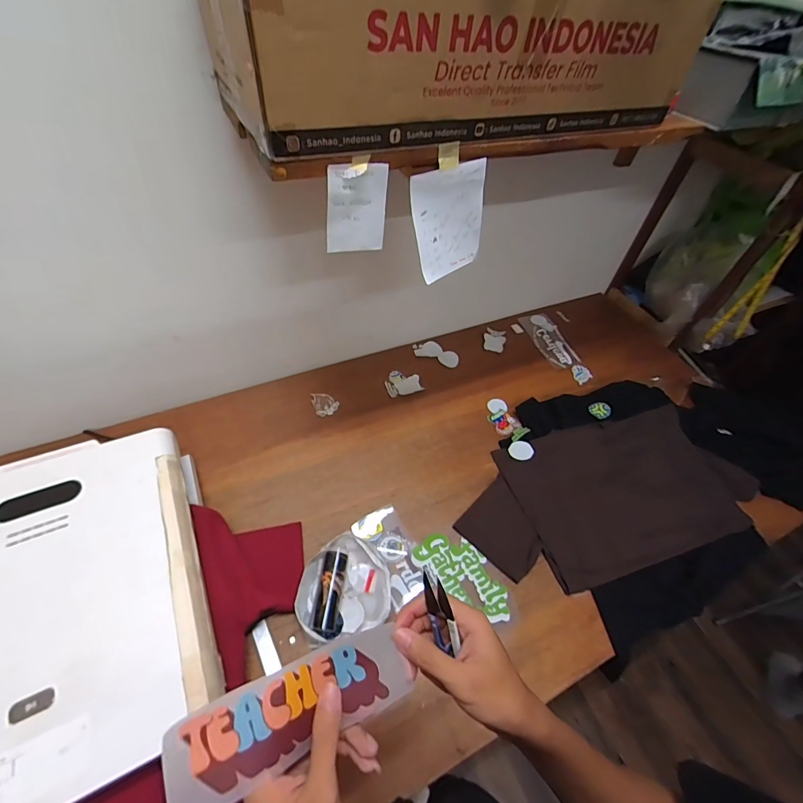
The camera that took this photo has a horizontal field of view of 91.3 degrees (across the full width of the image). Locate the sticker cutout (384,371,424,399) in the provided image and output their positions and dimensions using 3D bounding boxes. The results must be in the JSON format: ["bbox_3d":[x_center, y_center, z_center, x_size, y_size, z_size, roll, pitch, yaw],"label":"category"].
[{"bbox_3d":[0.003,-0.056,1.115,0.098,0.006,0.086,-16,59,-12],"label":"sticker cutout"}]

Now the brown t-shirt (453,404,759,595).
[{"bbox_3d":[0.501,0.208,0.933,0.727,0.054,0.337,-11,54,-13],"label":"brown t-shirt"}]

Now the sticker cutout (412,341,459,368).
[{"bbox_3d":[0.105,-0.148,1.186,0.143,0.009,0.074,20,57,16],"label":"sticker cutout"}]

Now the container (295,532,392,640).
[{"bbox_3d":[-0.112,0.352,0.754,0.173,0.059,0.166,2,52,-3],"label":"container"}]

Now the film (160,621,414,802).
[{"bbox_3d":[-0.078,0.228,0.289,0.167,0.012,0.058,-13,69,-27],"label":"film"}]

